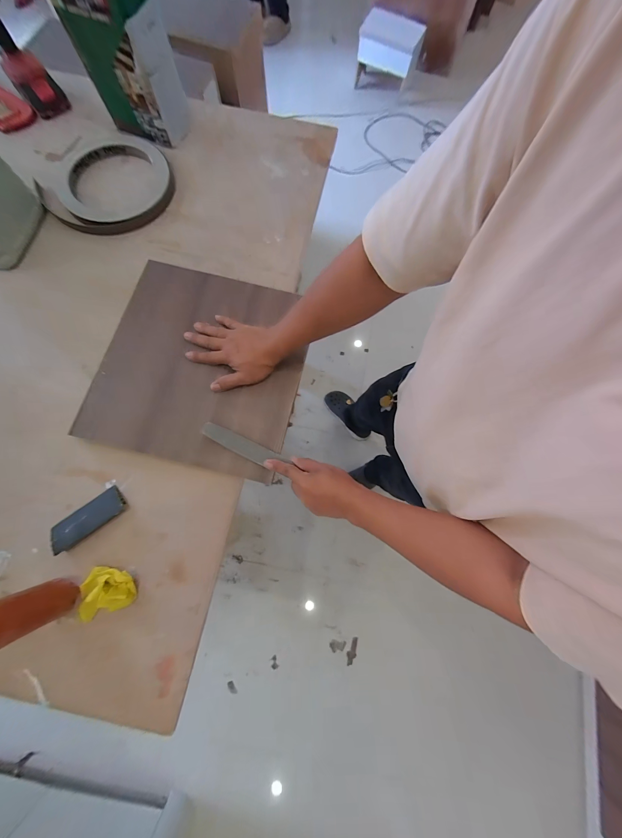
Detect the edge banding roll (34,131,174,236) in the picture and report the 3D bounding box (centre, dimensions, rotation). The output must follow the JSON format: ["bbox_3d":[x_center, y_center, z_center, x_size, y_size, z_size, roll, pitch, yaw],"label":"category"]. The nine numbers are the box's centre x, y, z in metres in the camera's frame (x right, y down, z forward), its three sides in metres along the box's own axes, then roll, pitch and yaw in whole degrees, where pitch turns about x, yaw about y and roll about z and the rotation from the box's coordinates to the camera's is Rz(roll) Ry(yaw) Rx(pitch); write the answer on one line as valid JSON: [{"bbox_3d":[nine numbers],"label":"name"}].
[{"bbox_3d":[-0.437,-0.516,0.617,0.299,0.027,0.260,32,77,6],"label":"edge banding roll"}]

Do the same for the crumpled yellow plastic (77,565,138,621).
[{"bbox_3d":[-0.313,0.260,0.433,0.079,0.023,0.066,-18,77,-6],"label":"crumpled yellow plastic"}]

